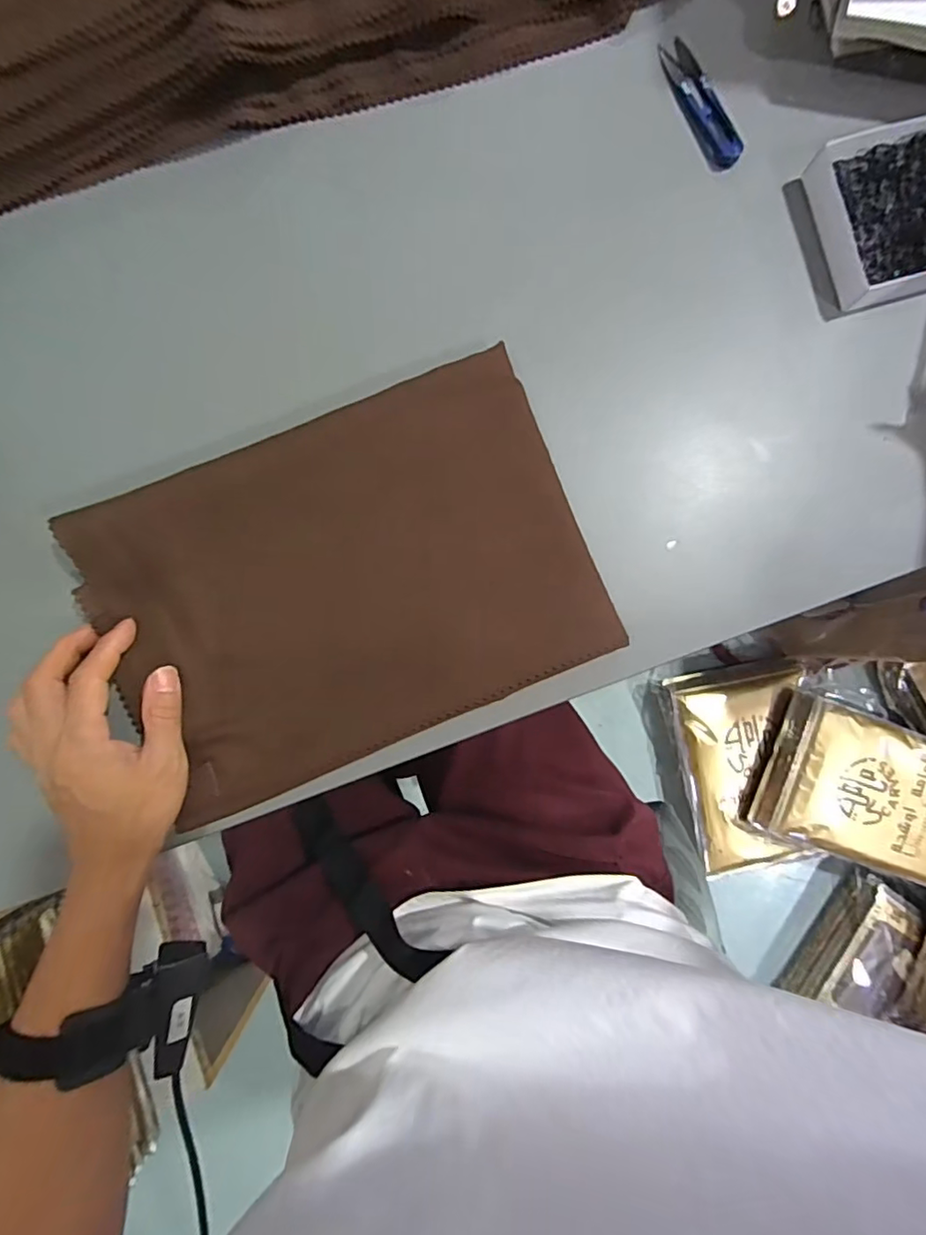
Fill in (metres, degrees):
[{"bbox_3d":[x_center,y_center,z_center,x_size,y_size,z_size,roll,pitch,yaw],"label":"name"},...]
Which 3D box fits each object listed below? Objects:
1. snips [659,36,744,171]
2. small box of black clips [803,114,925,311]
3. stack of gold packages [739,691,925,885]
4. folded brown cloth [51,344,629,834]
[{"bbox_3d":[0.169,-0.369,0.399,0.028,0.006,0.096,-29,89,-2],"label":"snips"},{"bbox_3d":[0.306,-0.286,0.389,0.107,0.023,0.115,-15,88,-1],"label":"small box of black clips"},{"bbox_3d":[0.697,0.301,0.960,0.353,0.069,0.247,20,88,0],"label":"stack of gold packages"},{"bbox_3d":[-0.075,-0.022,0.366,0.315,0.027,0.217,-23,88,-2],"label":"folded brown cloth"}]

